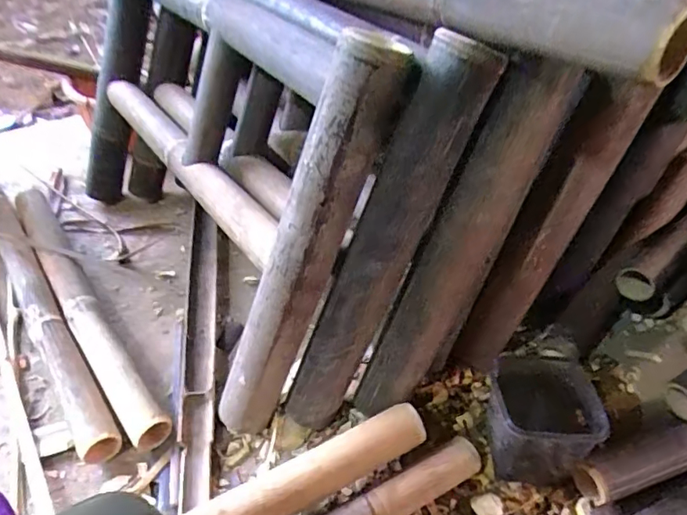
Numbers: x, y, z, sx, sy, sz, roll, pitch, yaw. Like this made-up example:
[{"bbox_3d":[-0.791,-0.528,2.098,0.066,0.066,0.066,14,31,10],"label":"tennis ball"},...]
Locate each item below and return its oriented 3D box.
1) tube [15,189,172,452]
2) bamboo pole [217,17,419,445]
[{"bbox_3d":[-0.444,0.057,0.857,0.066,0.057,0.649,-28,49,-27],"label":"tube"},{"bbox_3d":[-0.051,0.007,0.593,0.071,0.505,0.068,-1,35,-40],"label":"bamboo pole"}]

